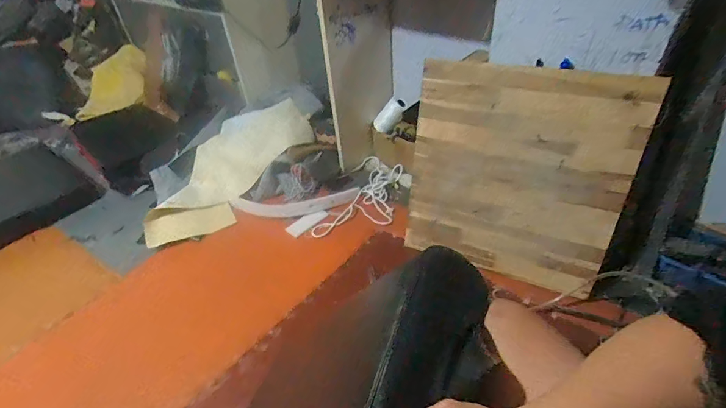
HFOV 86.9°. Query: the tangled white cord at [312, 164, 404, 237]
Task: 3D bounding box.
[{"bbox_3d":[0.024,0.001,1.238,0.182,0.061,0.398,25,48,30],"label":"tangled white cord"}]

